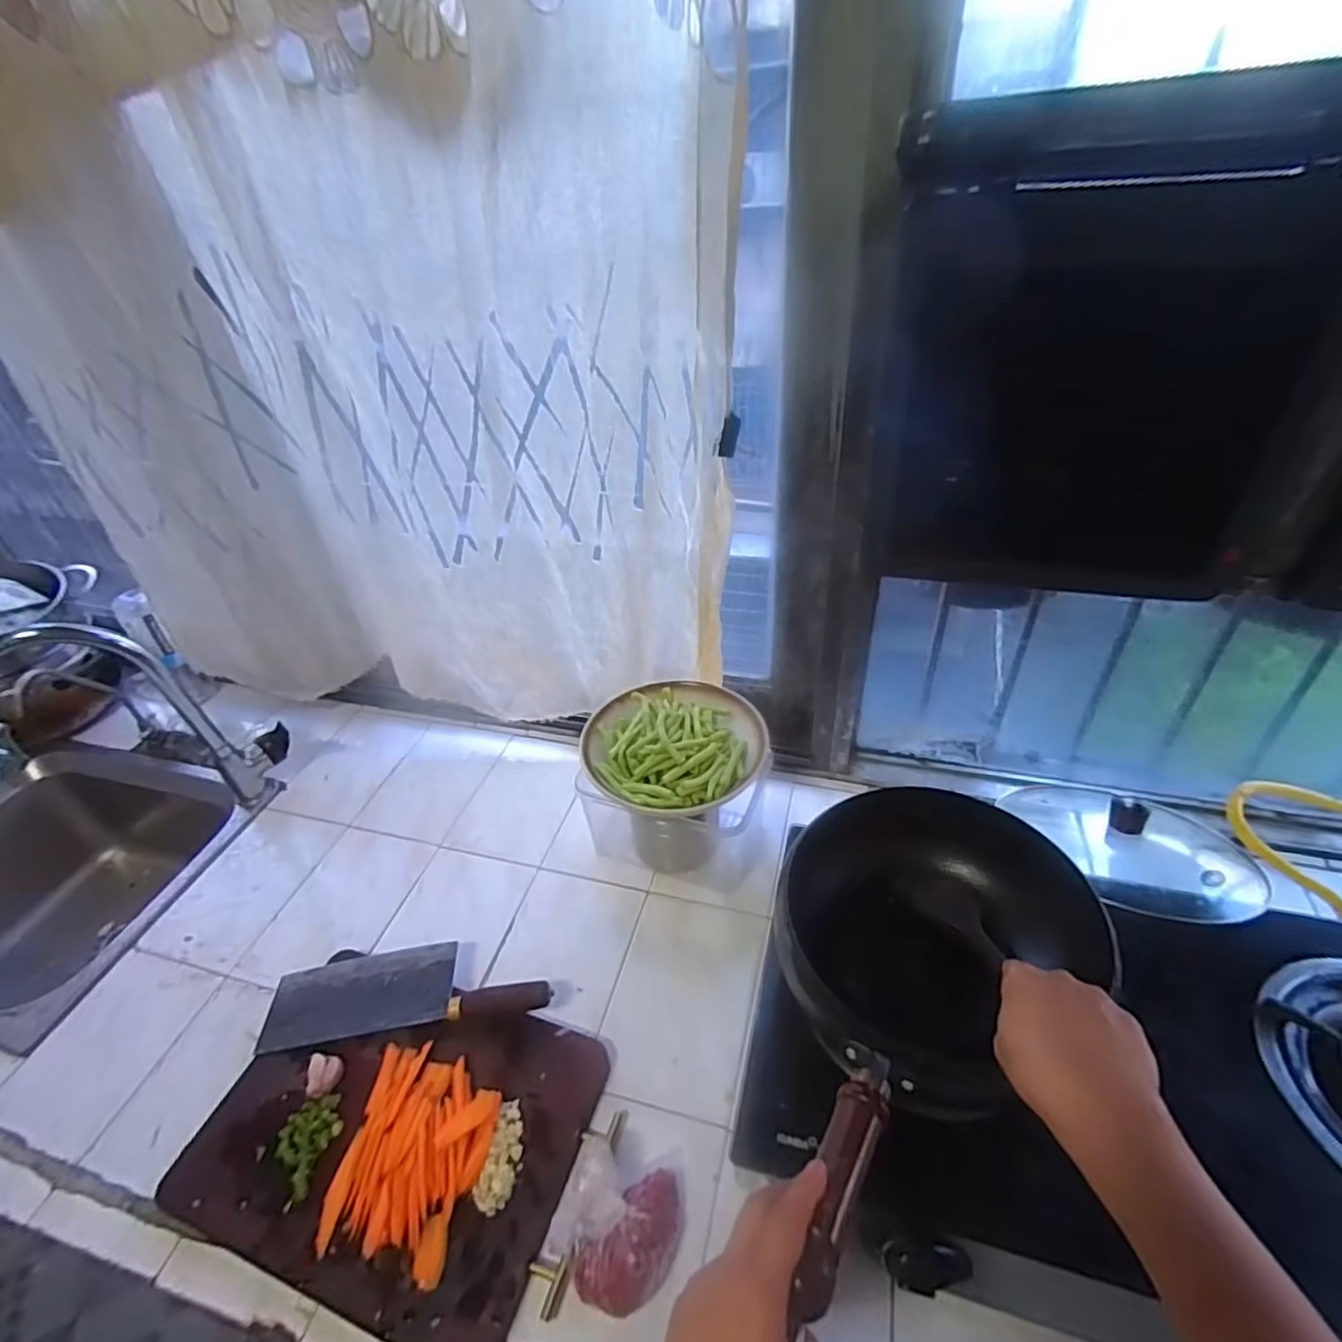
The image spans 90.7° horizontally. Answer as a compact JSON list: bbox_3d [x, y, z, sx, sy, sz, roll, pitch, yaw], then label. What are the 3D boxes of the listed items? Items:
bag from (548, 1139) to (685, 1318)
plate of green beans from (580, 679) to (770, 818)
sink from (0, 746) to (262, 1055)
[{"bbox_3d":[-0.048,0.455,0.552,0.111,0.054,0.110,3,39,10],"label":"bag"},{"bbox_3d":[0.003,0.081,0.779,0.205,0.044,0.193,-3,38,2],"label":"plate of green beans"},{"bbox_3d":[-0.843,0.307,0.977,0.476,0.231,0.446,8,40,16],"label":"sink"}]

